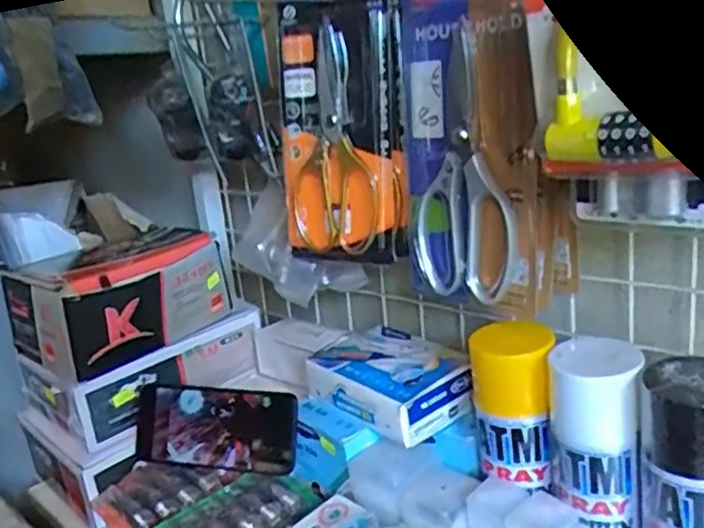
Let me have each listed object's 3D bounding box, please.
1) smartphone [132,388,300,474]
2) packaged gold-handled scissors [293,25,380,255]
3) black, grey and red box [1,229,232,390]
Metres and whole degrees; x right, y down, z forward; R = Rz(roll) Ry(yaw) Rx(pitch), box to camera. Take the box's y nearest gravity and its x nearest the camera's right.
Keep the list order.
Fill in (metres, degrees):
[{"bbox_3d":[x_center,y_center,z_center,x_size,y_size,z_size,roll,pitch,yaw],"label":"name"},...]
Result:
[{"bbox_3d":[-0.130,0.157,0.646,0.160,0.074,0.012,1,-9,12],"label":"smartphone"},{"bbox_3d":[-0.026,-0.105,0.614,0.085,0.193,0.012,-10,0,29],"label":"packaged gold-handled scissors"},{"bbox_3d":[-0.236,0.035,0.705,0.134,0.094,0.187,6,18,40],"label":"black, grey and red box"}]

